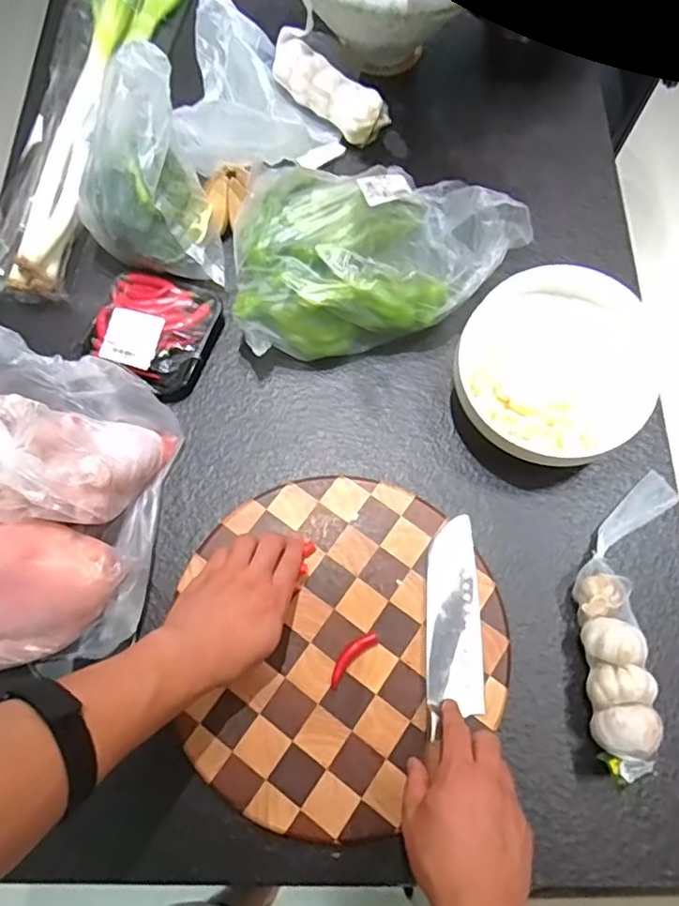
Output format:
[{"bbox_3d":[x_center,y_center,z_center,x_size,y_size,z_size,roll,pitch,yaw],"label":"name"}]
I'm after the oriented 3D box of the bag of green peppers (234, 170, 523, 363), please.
[{"bbox_3d":[0.032,-0.236,0.664,0.303,0.120,0.215,-9,70,-4],"label":"bag of green peppers"}]

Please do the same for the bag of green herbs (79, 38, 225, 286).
[{"bbox_3d":[-0.215,-0.288,0.625,0.134,0.186,0.134,-10,70,-4],"label":"bag of green herbs"}]

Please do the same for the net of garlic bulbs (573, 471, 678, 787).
[{"bbox_3d":[0.271,0.145,0.562,0.081,0.055,0.289,17,71,6],"label":"net of garlic bulbs"}]

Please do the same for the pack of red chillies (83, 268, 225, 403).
[{"bbox_3d":[-0.211,-0.139,0.670,0.132,0.036,0.137,19,71,6],"label":"pack of red chillies"}]

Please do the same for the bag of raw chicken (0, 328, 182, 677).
[{"bbox_3d":[-0.299,0.036,0.557,0.230,0.119,0.327,5,70,1],"label":"bag of raw chicken"}]

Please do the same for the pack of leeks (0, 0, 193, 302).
[{"bbox_3d":[-0.322,-0.486,0.778,0.126,0.063,0.635,10,70,3],"label":"pack of leeks"}]

